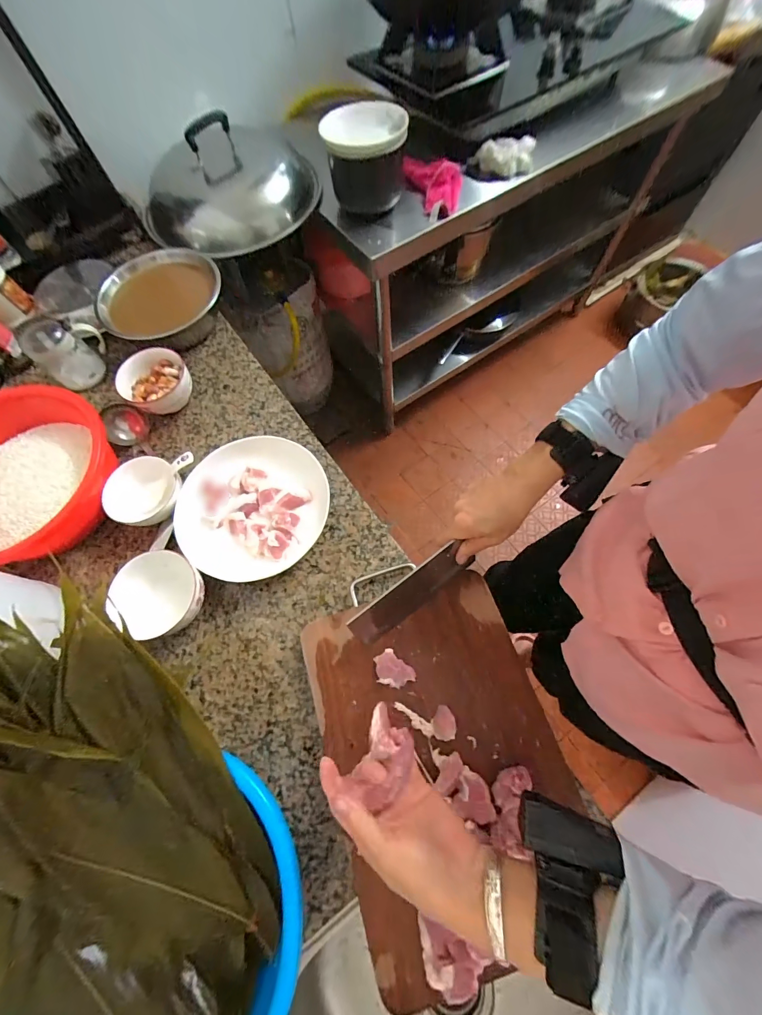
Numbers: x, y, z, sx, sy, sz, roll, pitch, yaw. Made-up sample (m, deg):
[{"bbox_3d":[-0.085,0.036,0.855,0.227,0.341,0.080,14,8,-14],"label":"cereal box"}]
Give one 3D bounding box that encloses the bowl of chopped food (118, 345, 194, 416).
[{"bbox_3d":[-0.380,-0.209,0.620,0.107,0.067,0.109,-1,69,2],"label":"bowl of chopped food"}]

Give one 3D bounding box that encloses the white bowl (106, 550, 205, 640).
[{"bbox_3d":[-0.289,0.118,0.478,0.115,0.060,0.098,30,73,13],"label":"white bowl"}]

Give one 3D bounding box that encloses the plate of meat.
[{"bbox_3d":[-0.193,0.001,0.545,0.231,0.043,0.217,-16,69,-3],"label":"plate of meat"}]

